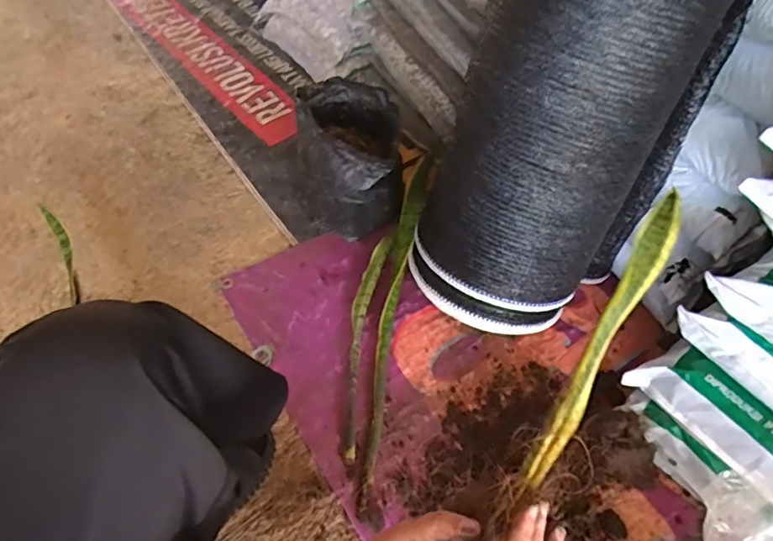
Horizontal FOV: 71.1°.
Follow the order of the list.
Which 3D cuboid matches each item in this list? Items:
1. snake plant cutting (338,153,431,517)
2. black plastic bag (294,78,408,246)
[{"bbox_3d":[-0.009,0.049,0.882,0.075,0.032,0.627,10,51,3],"label":"snake plant cutting"},{"bbox_3d":[-0.062,-0.192,0.947,0.168,0.179,0.194,-8,55,-11],"label":"black plastic bag"}]

